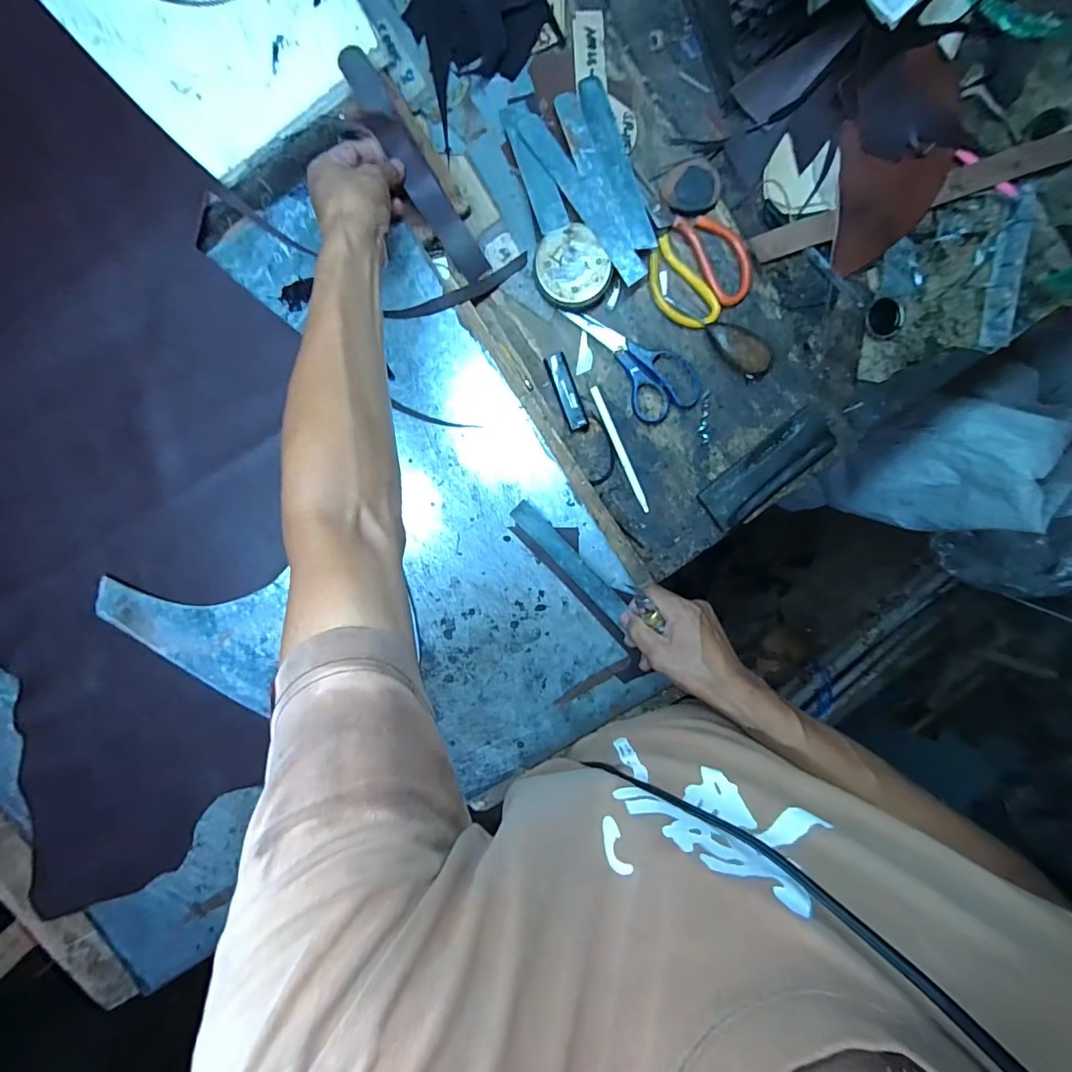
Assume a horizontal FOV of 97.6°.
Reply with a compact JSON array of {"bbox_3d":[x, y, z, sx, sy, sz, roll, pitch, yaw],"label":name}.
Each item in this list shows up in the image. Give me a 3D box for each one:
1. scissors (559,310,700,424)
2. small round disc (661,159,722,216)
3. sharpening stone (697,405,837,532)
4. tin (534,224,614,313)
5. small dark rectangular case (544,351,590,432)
[{"bbox_3d":[0.104,-0.189,0.489,0.073,0.009,0.154,-42,98,4],"label":"scissors"},{"bbox_3d":[0.155,-0.346,0.462,0.059,0.010,0.050,-2,99,-2],"label":"small round disc"},{"bbox_3d":[0.250,-0.071,0.504,0.155,0.022,0.054,-40,98,4],"label":"sharpening stone"},{"bbox_3d":[0.036,-0.266,0.469,0.070,0.022,0.074,0,99,-2],"label":"tin"},{"bbox_3d":[0.034,-0.152,0.495,0.022,0.009,0.082,-22,99,1],"label":"small dark rectangular case"}]

